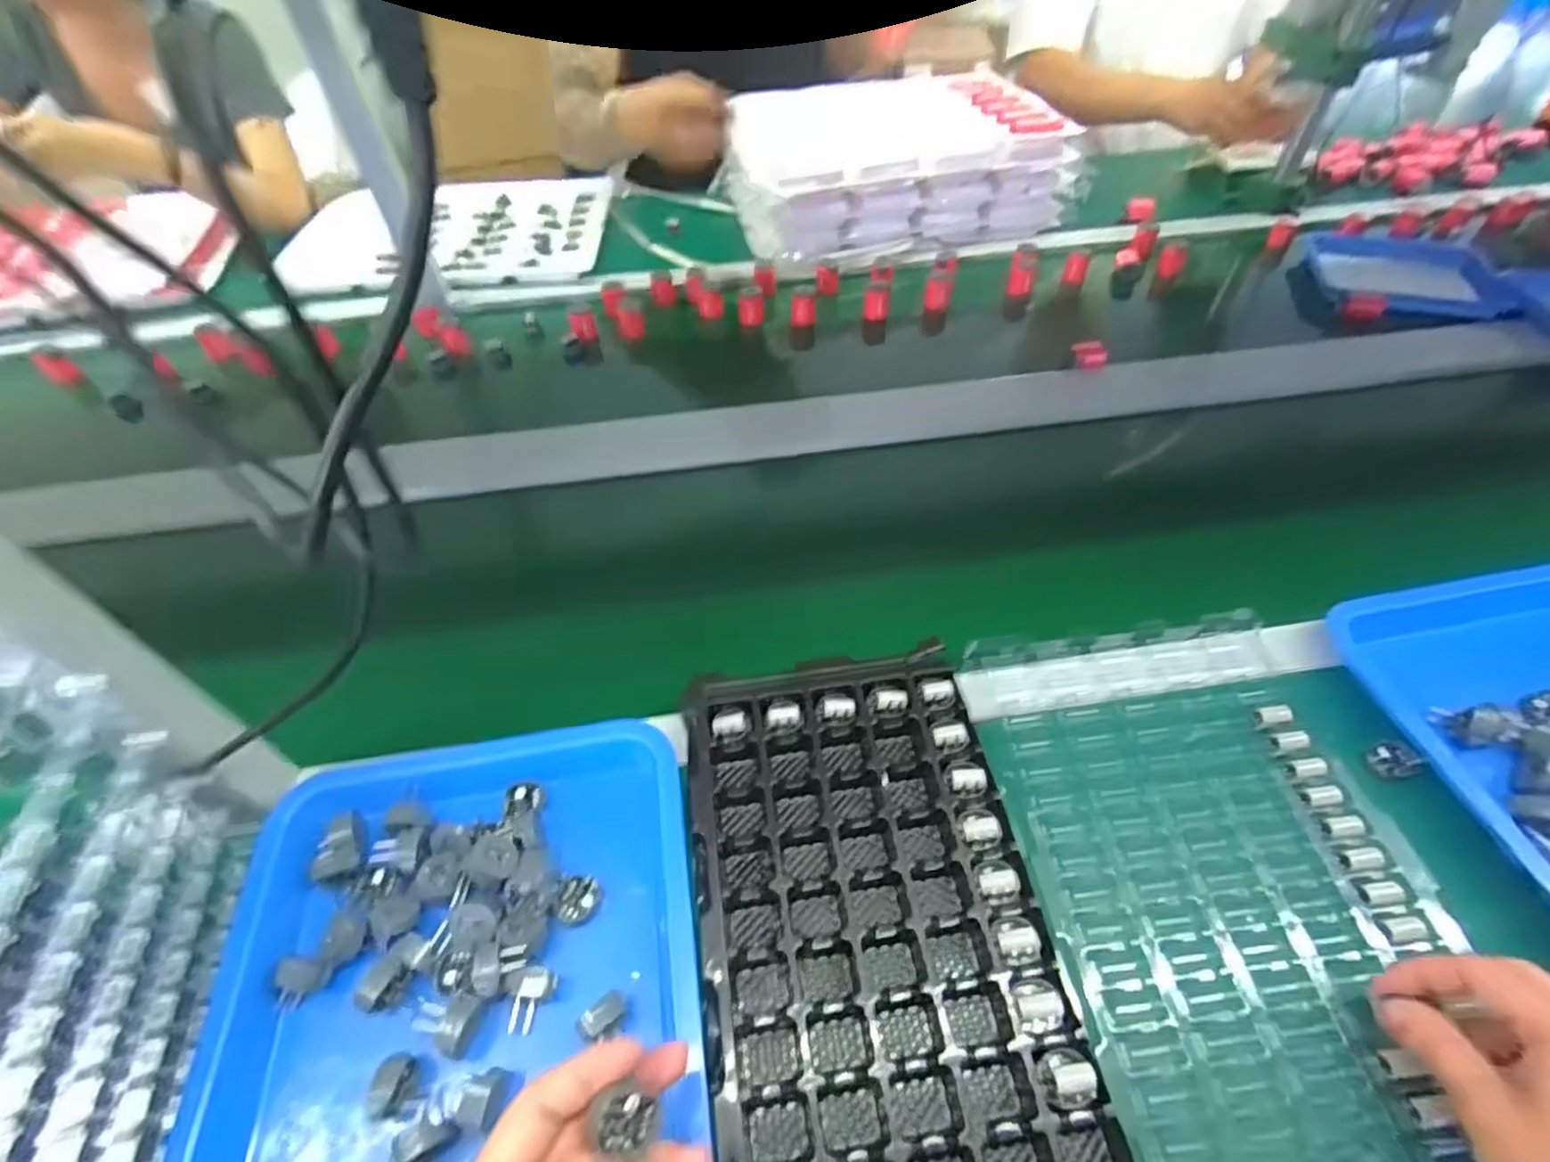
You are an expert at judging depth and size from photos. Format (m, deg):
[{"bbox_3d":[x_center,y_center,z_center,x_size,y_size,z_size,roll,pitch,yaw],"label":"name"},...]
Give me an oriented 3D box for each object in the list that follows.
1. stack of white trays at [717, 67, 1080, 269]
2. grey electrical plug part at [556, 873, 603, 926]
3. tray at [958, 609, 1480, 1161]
[{"bbox_3d":[0.178,-0.620,1.016,0.470,0.148,0.283,-15,50,-9],"label":"stack of white trays"},{"bbox_3d":[-0.121,0.198,0.424,0.024,0.020,0.027,34,59,28],"label":"grey electrical plug part"},{"bbox_3d":[0.273,0.180,0.422,0.227,0.023,0.354,-6,49,-3],"label":"tray"}]

